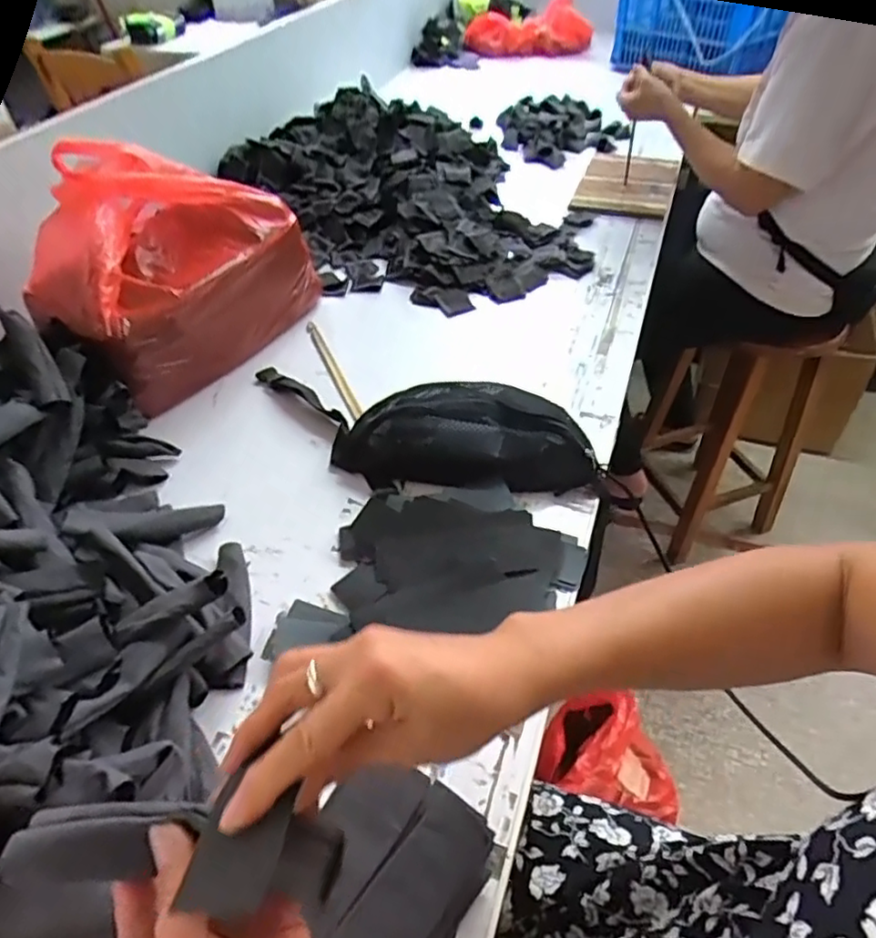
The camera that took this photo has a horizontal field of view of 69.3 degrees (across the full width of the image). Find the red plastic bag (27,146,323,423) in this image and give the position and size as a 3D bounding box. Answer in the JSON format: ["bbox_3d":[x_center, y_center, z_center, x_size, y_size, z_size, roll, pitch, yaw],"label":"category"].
[{"bbox_3d":[-0.352,-0.270,0.842,0.213,0.255,0.350,17,48,19],"label":"red plastic bag"}]

